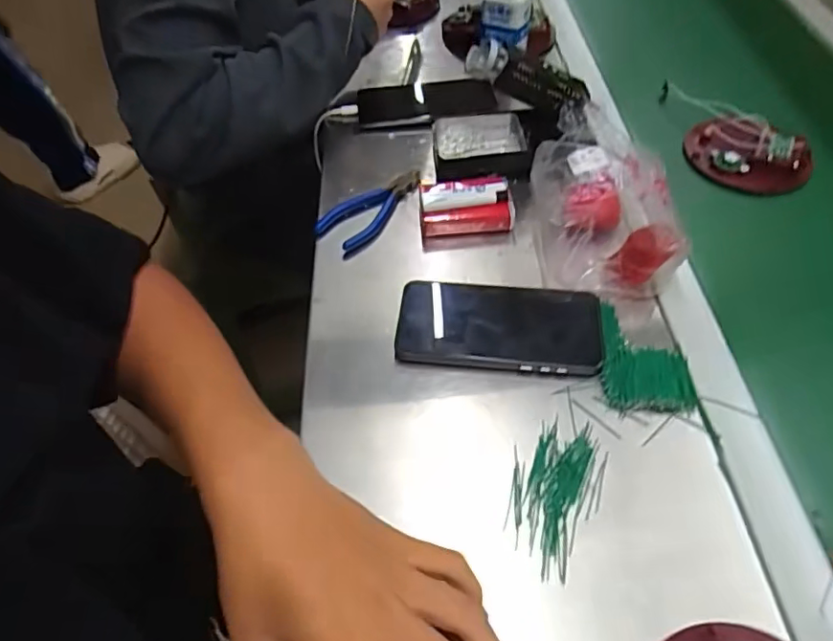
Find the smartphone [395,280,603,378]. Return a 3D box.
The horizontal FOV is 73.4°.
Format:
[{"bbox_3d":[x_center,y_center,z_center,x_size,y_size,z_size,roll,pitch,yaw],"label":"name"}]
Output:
[{"bbox_3d":[0.068,0.002,0.463,0.163,0.018,0.083,5,53,6],"label":"smartphone"}]

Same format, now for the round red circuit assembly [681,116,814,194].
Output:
[{"bbox_3d":[0.339,-0.167,0.580,0.119,0.033,0.072,25,80,25],"label":"round red circuit assembly"}]

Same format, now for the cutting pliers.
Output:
[{"bbox_3d":[-0.045,-0.114,0.561,0.052,0.016,0.120,29,59,22],"label":"cutting pliers"}]

